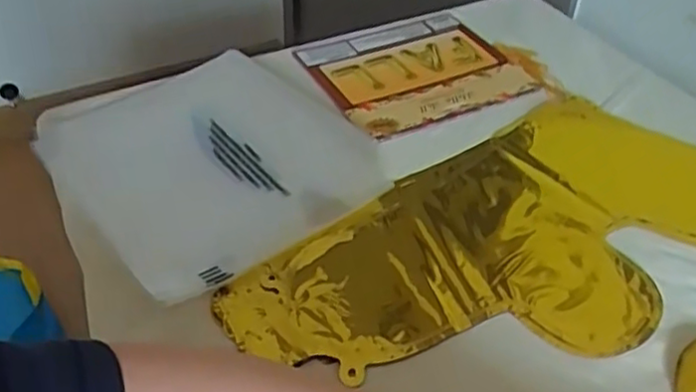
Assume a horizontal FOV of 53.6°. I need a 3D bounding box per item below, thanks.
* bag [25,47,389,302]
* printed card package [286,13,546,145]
[{"bbox_3d":[-0.111,-0.036,0.569,0.227,0.026,0.248,-28,50,-29],"label":"bag"},{"bbox_3d":[0.068,-0.127,0.689,0.204,0.014,0.168,-20,46,-23],"label":"printed card package"}]

